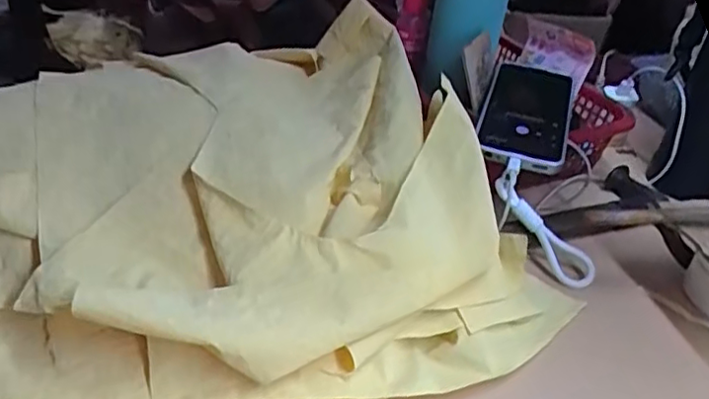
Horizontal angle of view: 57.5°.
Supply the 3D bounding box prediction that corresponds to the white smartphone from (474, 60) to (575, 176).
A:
[{"bbox_3d":[0.158,-0.082,0.591,0.076,0.017,0.168,16,42,10],"label":"white smartphone"}]

